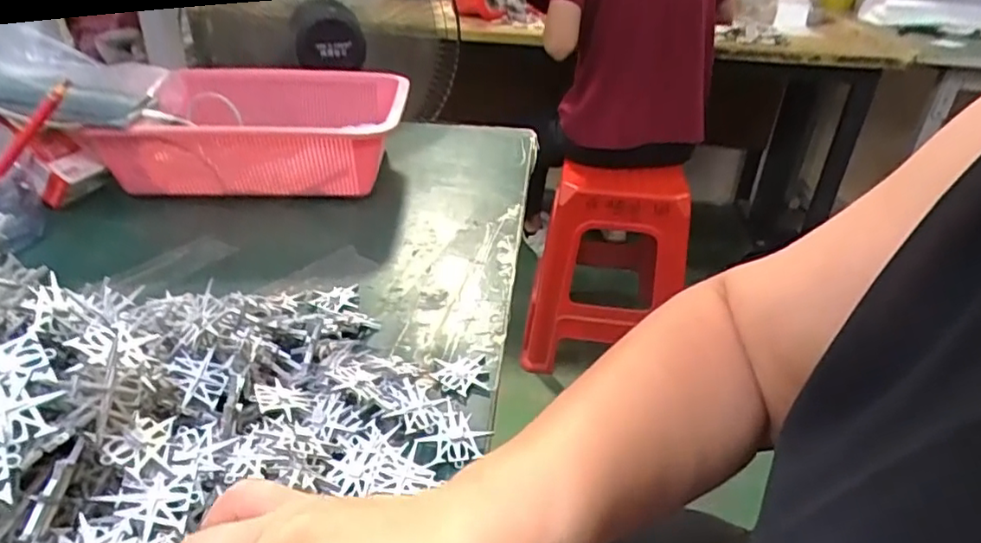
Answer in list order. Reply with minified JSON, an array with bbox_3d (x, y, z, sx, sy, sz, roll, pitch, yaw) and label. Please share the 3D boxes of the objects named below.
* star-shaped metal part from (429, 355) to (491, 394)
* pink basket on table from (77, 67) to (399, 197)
[{"bbox_3d":[-0.019,0.063,0.381,0.034,0.004,0.032,-2,31,-7],"label":"star-shaped metal part"},{"bbox_3d":[-0.231,-0.149,0.641,0.255,0.093,0.230,0,31,-3],"label":"pink basket on table"}]

